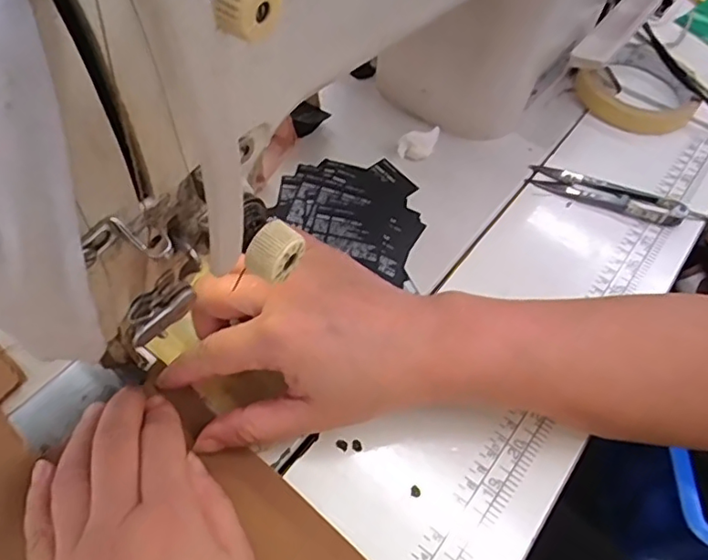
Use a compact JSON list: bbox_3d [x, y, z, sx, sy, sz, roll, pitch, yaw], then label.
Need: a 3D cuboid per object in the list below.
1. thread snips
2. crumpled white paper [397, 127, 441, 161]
[{"bbox_3d":[0.171,-0.058,0.395,0.102,0.012,0.025,20,56,8],"label":"thread snips"},{"bbox_3d":[0.045,-0.093,0.396,0.032,0.016,0.012,-18,59,-17],"label":"crumpled white paper"}]

